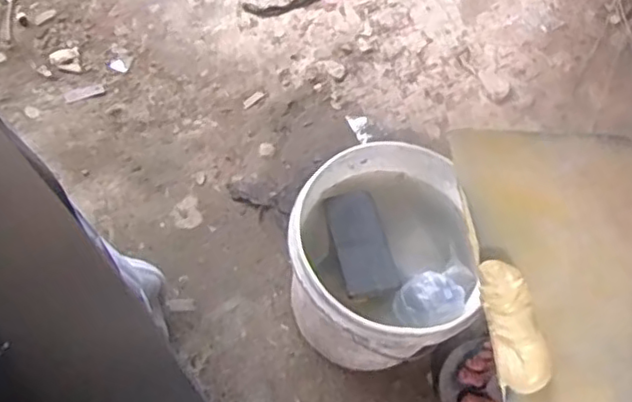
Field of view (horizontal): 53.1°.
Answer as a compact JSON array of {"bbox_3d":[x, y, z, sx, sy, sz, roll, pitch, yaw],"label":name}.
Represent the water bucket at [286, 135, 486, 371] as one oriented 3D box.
[{"bbox_3d":[0.091,0.090,0.881,0.247,0.229,0.259,2,64,-3],"label":"water bucket"}]

